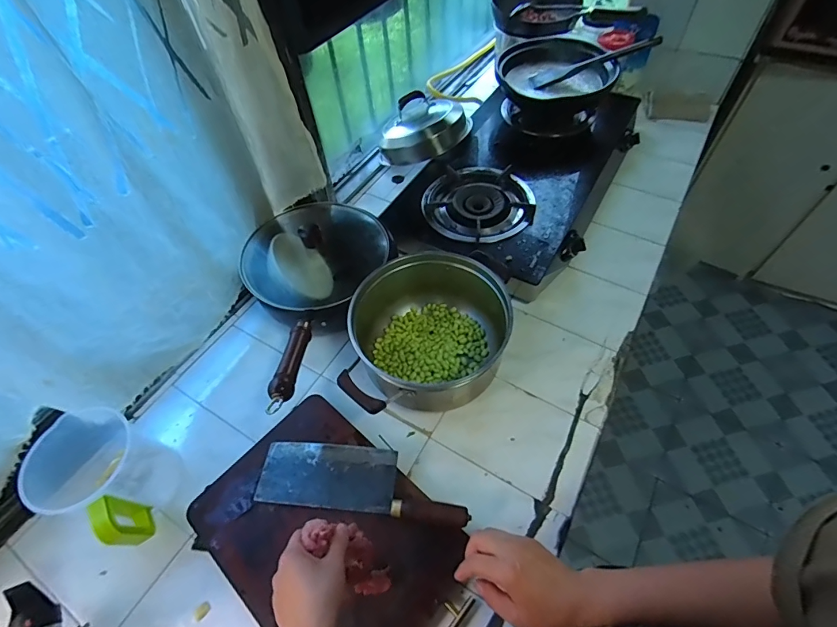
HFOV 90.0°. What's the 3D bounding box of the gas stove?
[{"bbox_3d":[0.199,-0.322,0.938,0.415,0.114,0.648,25,60,20],"label":"gas stove"}]

